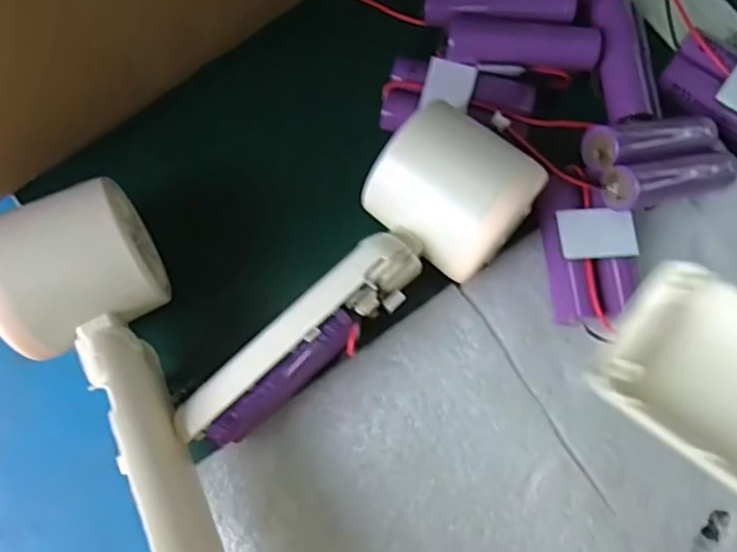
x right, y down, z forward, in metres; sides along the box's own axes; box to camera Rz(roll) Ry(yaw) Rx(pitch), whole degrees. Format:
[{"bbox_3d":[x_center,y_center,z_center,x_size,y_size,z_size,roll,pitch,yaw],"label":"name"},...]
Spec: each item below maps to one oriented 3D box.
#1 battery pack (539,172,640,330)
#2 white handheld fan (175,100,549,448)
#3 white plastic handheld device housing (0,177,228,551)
[{"bbox_3d":[0.090,-0.010,0.249,0.034,0.022,0.062,-5,76,-3],"label":"battery pack"},{"bbox_3d":[0.001,0.009,0.222,0.070,0.059,0.154,36,78,7],"label":"white handheld fan"},{"bbox_3d":[-0.093,0.047,0.216,0.052,0.053,0.154,-17,77,-6],"label":"white plastic handheld device housing"}]

